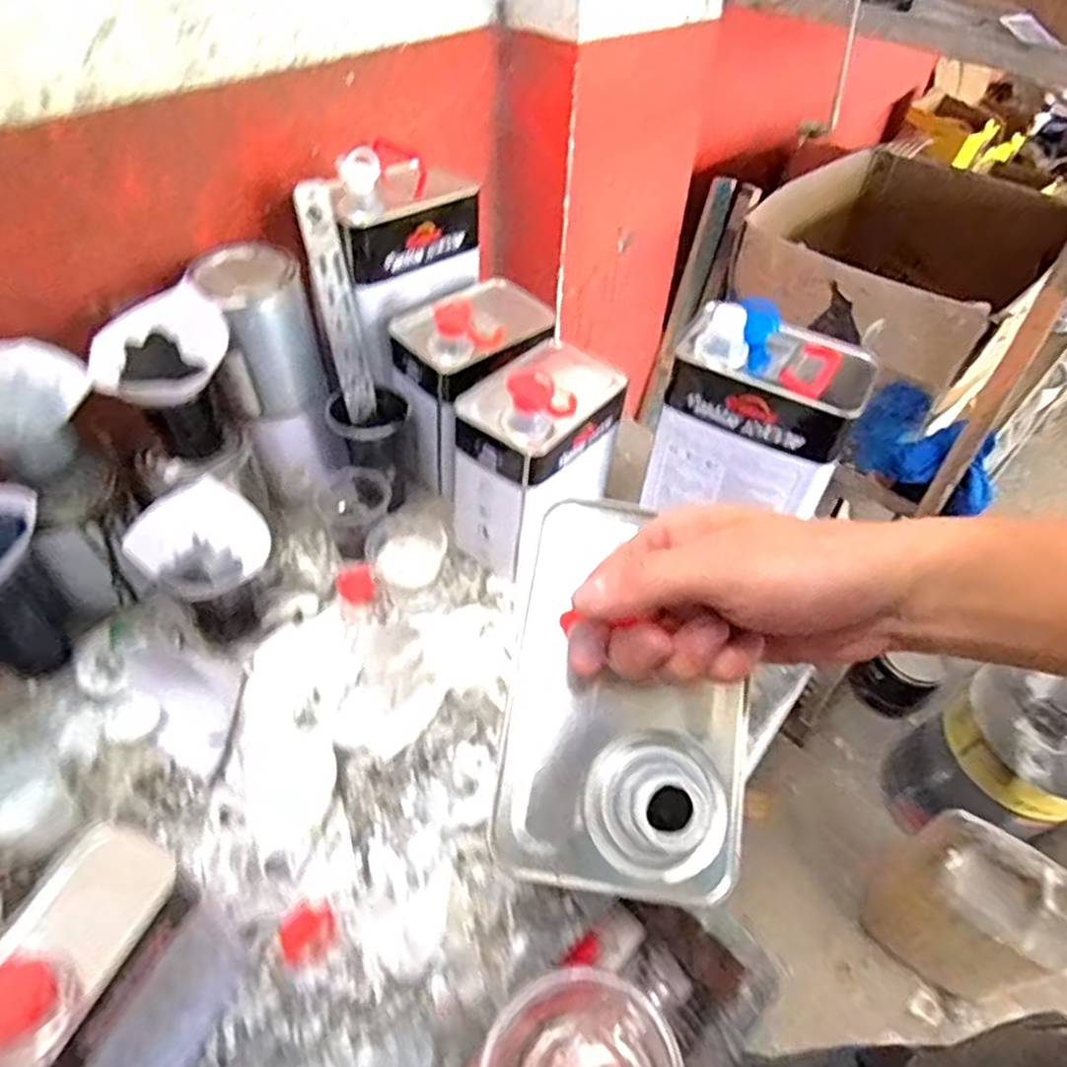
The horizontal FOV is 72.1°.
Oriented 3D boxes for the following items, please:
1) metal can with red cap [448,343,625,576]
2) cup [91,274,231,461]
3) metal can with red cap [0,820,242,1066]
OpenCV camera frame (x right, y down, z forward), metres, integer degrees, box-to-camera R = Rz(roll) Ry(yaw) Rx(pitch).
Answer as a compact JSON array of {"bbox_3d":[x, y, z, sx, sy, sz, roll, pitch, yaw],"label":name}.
[{"bbox_3d":[0.004,-0.086,0.758,0.110,0.207,0.164,32,53,24],"label":"metal can with red cap"},{"bbox_3d":[-0.331,-0.138,0.677,0.113,0.126,0.113,-18,51,-20],"label":"cup"},{"bbox_3d":[-0.236,0.263,0.429,0.057,0.201,0.112,17,48,11],"label":"metal can with red cap"}]

